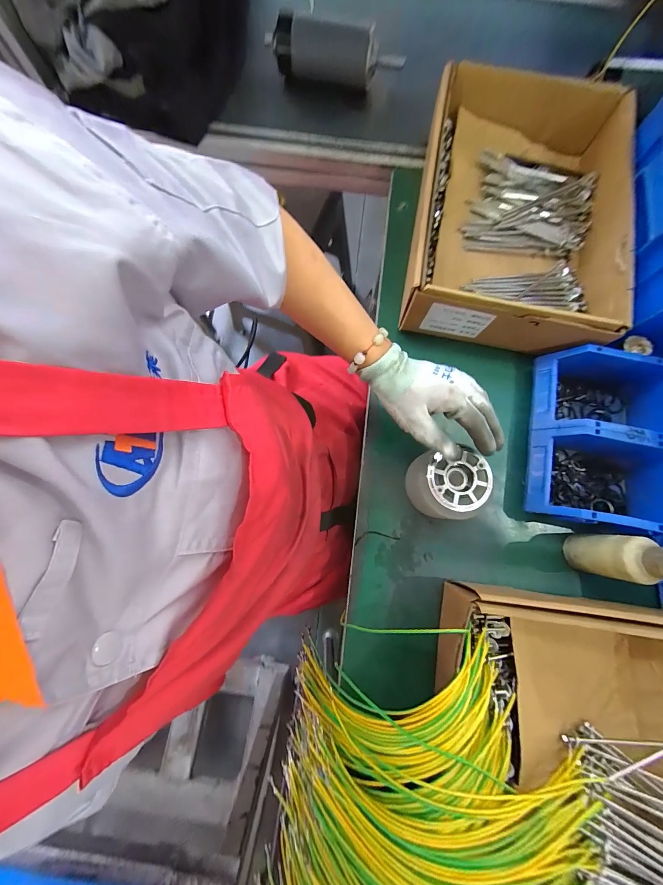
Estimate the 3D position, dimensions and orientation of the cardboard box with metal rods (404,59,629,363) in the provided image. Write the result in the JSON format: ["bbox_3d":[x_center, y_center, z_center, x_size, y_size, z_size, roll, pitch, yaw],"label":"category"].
[{"bbox_3d":[0.258,-0.326,0.464,0.265,0.093,0.366,11,78,1],"label":"cardboard box with metal rods"}]

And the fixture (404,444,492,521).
[{"bbox_3d":[0.140,0.052,0.396,0.076,0.068,0.078,0,79,-1],"label":"fixture"}]

